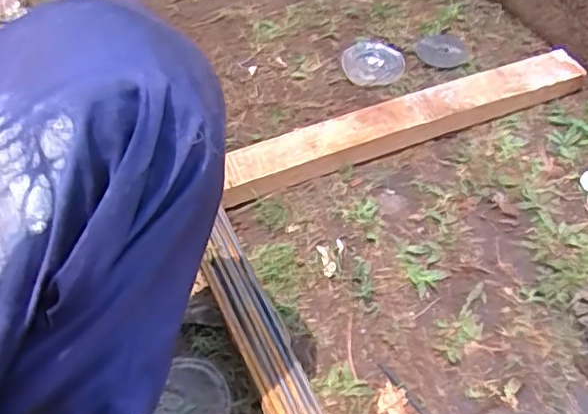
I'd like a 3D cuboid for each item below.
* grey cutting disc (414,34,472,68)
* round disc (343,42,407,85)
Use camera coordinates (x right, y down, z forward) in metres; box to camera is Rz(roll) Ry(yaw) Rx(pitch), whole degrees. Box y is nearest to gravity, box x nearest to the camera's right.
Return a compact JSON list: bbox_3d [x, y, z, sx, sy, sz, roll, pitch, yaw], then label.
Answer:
[{"bbox_3d":[0.215,-0.224,0.839,0.077,0.008,0.065,-1,53,5],"label":"grey cutting disc"},{"bbox_3d":[0.114,-0.206,0.833,0.086,0.009,0.090,-2,53,3],"label":"round disc"}]

